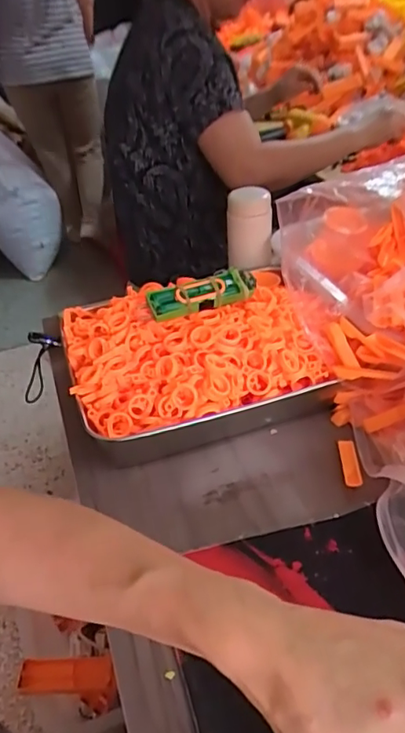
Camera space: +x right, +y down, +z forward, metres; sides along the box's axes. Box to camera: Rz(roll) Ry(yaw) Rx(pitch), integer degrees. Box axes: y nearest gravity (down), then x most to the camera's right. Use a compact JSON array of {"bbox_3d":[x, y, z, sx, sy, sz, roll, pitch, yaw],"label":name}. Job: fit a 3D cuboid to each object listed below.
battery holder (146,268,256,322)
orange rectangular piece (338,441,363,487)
[{"bbox_3d":[0.001,-0.075,0.555,0.116,0.034,0.026,-17,39,-14],"label":"battery holder"},{"bbox_3d":[0.139,0.091,0.500,0.016,0.007,0.056,-1,38,6],"label":"orange rectangular piece"}]

